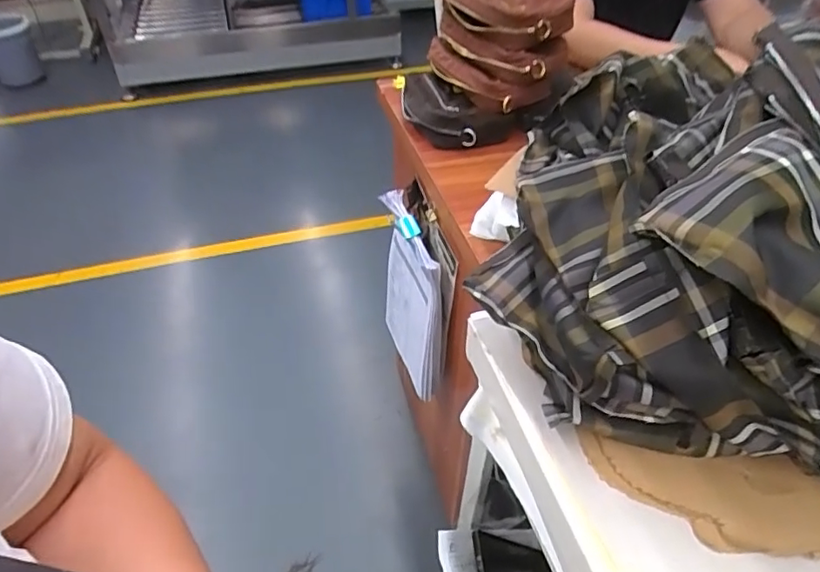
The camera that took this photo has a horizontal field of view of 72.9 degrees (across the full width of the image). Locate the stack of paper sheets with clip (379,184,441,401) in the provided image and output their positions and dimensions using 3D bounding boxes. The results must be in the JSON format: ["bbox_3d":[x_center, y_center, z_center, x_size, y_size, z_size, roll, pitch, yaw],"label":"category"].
[{"bbox_3d":[0.002,0.021,0.952,0.047,0.290,0.212,-12,44,-13],"label":"stack of paper sheets with clip"}]

